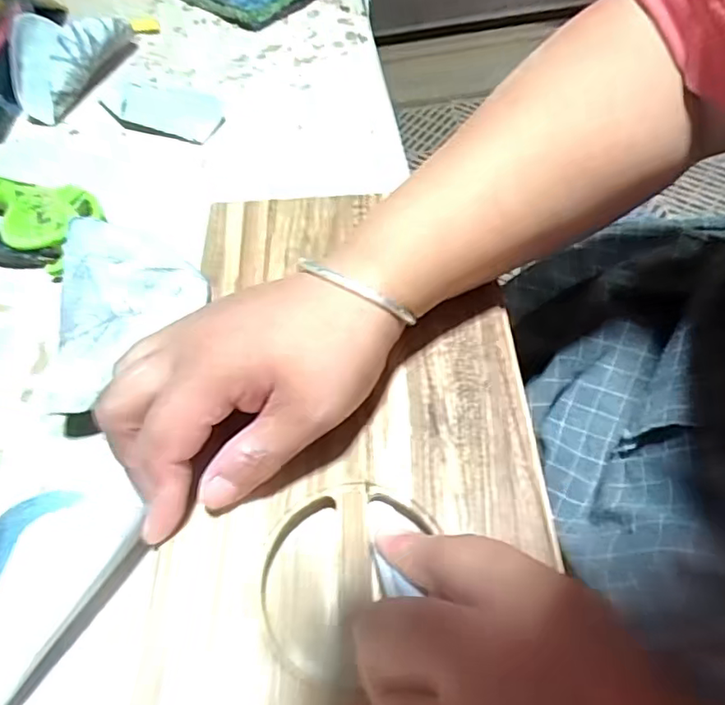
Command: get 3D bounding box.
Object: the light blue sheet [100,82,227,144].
[{"bbox_3d":[-0.146,-0.177,0.420,0.096,0.007,0.048,19,59,15],"label":"light blue sheet"}]

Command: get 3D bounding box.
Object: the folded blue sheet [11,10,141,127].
[{"bbox_3d":[-0.222,-0.227,0.442,0.077,0.038,0.114,-6,56,-1],"label":"folded blue sheet"}]

